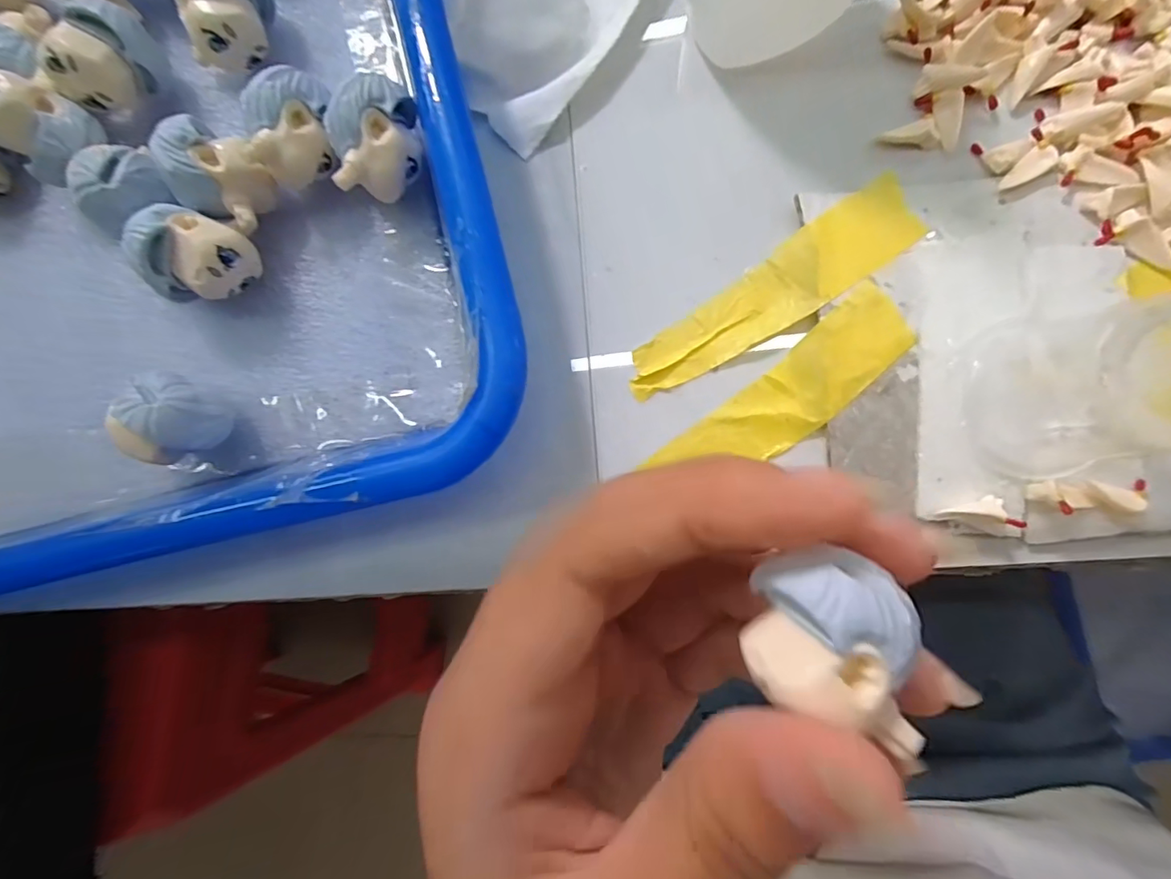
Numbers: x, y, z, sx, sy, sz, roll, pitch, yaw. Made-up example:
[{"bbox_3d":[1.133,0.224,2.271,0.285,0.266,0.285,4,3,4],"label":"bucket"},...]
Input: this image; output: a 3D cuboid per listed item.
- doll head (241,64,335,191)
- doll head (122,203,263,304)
[{"bbox_3d":[-0.075,-0.081,0.135,0.016,0.024,0.024,4,87,7],"label":"doll head"},{"bbox_3d":[-0.102,-0.048,0.135,0.019,0.026,0.022,12,88,8],"label":"doll head"}]

